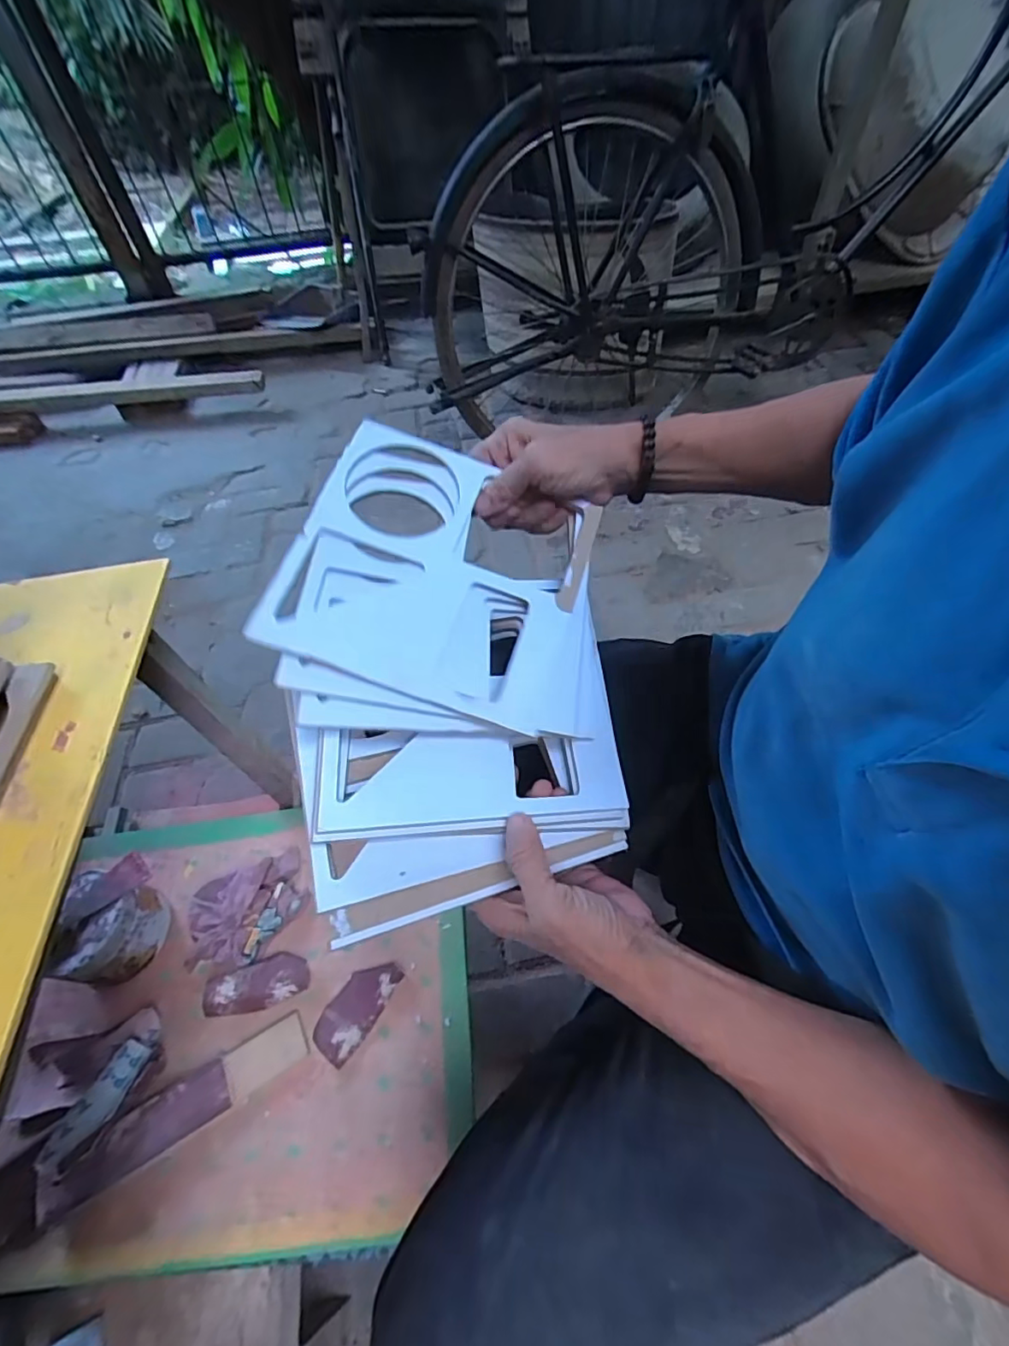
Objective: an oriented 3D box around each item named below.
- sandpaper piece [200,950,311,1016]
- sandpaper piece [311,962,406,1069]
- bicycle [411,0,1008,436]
[{"bbox_3d":[-0.255,0.319,0.567,0.101,0.023,0.047,-12,55,-5],"label":"sandpaper piece"},{"bbox_3d":[-0.149,0.334,0.555,0.046,0.004,0.097,31,68,19],"label":"sandpaper piece"},{"bbox_3d":[0.609,-1.140,1.125,1.688,0.906,0.481,-32,59,-18],"label":"bicycle"}]

